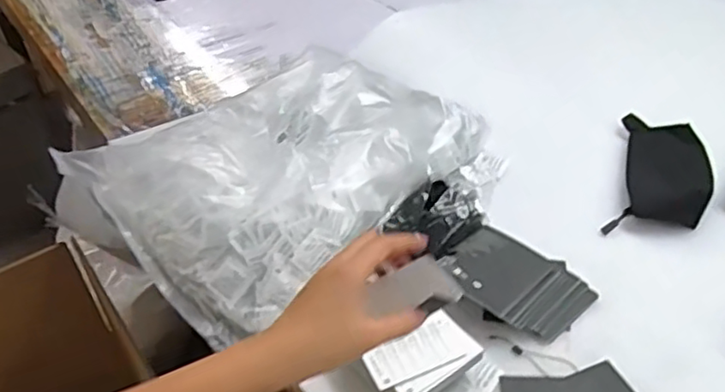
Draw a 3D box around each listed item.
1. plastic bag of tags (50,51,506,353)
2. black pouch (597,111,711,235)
[{"bbox_3d":[-0.089,-0.044,0.816,0.445,0.091,0.374,-33,48,-31],"label":"plastic bag of tags"},{"bbox_3d":[0.379,-0.027,0.806,0.106,0.034,0.218,14,42,20],"label":"black pouch"}]

